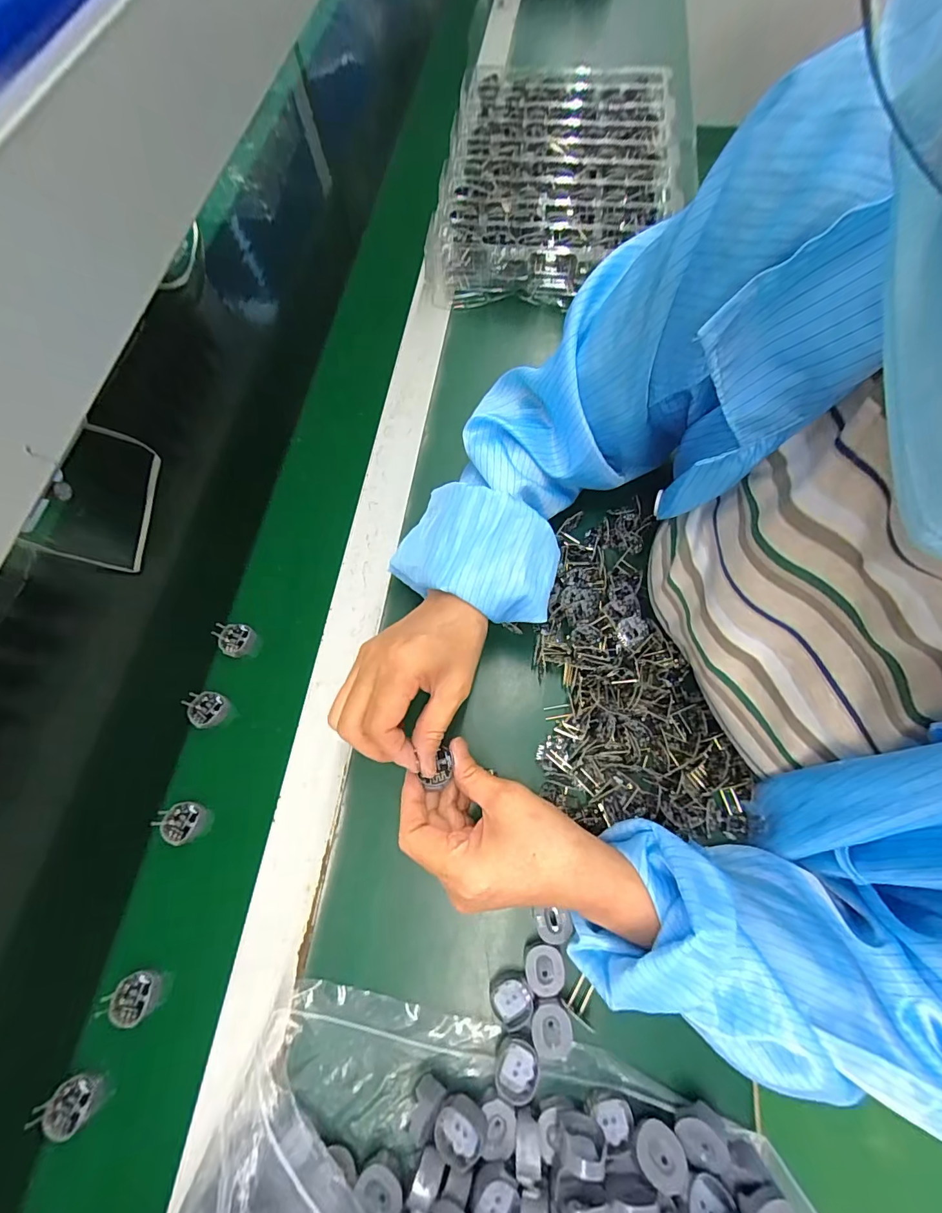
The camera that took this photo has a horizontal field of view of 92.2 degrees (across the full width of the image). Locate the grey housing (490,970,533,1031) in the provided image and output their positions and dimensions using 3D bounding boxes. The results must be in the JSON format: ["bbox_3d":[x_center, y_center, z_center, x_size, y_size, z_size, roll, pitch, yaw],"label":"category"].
[{"bbox_3d":[0.027,0.256,0.295,0.026,0.009,0.029,-9,68,-2],"label":"grey housing"}]

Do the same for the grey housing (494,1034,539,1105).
[{"bbox_3d":[0.028,0.286,0.282,0.026,0.010,0.029,1,68,2],"label":"grey housing"}]

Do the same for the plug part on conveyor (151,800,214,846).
[{"bbox_3d":[-0.223,0.169,0.354,0.029,0.031,0.029,6,69,3],"label":"plug part on conveyor"}]

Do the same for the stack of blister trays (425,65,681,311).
[{"bbox_3d":[0.109,-0.556,0.588,0.275,0.064,0.412,5,69,3],"label":"stack of blister trays"}]

